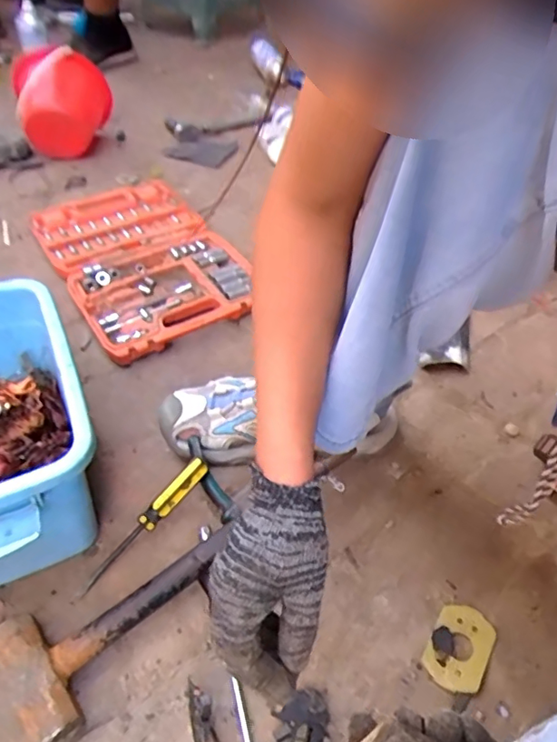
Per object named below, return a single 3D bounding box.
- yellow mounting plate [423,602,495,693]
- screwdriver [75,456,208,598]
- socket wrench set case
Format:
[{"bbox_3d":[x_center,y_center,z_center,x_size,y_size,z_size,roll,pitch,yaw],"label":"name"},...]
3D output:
[{"bbox_3d":[0.160,0.243,0.477,0.049,0.004,0.072,25,50,22],"label":"yellow mounting plate"},{"bbox_3d":[-0.130,0.149,0.523,0.015,0.022,0.161,37,80,31],"label":"screwdriver"},{"bbox_3d":[-0.216,-0.184,0.844,0.258,0.044,0.409,-26,51,-24],"label":"socket wrench set case"}]

